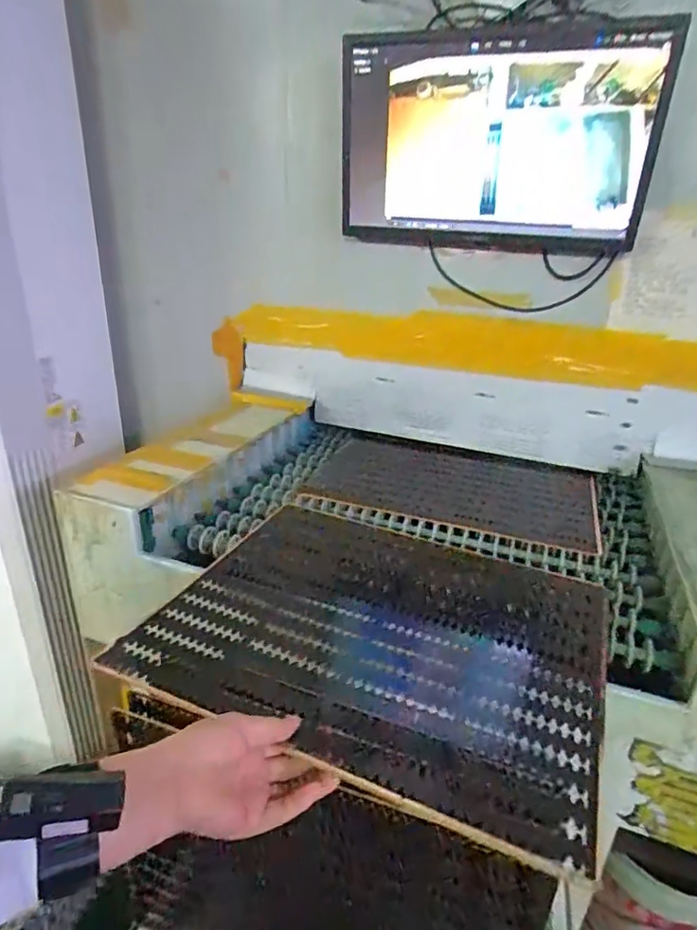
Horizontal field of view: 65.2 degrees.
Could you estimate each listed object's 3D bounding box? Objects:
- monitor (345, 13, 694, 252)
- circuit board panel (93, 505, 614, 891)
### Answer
[{"bbox_3d":[0.219,-0.497,0.853,0.478,0.291,0.067,7,35,14],"label":"monitor"},{"bbox_3d":[0.043,0.181,0.644,0.472,0.011,0.412,13,25,22],"label":"circuit board panel"}]

